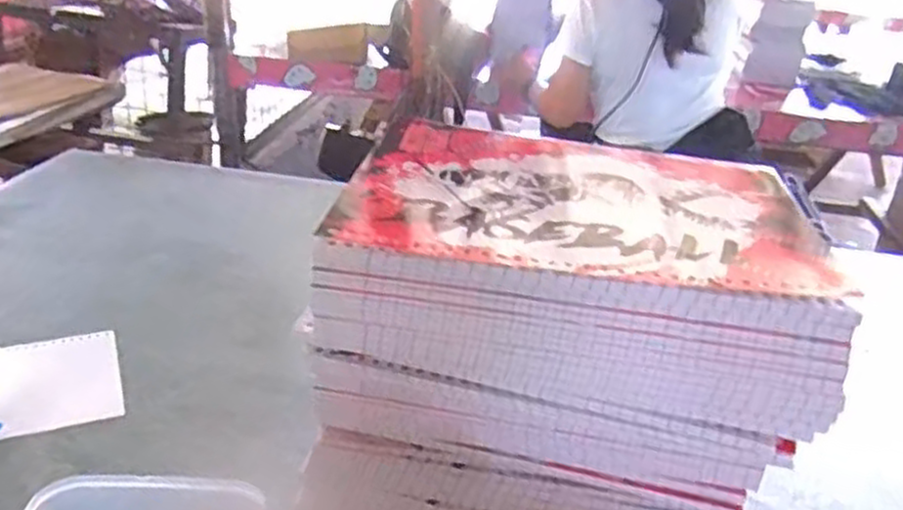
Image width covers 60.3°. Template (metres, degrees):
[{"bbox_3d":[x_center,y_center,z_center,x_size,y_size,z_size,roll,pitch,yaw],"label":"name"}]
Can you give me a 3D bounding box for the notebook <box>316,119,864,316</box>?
[{"bbox_3d":[0.059,-0.027,0.348,0.195,0.004,0.151,8,27,6],"label":"notebook"}]

